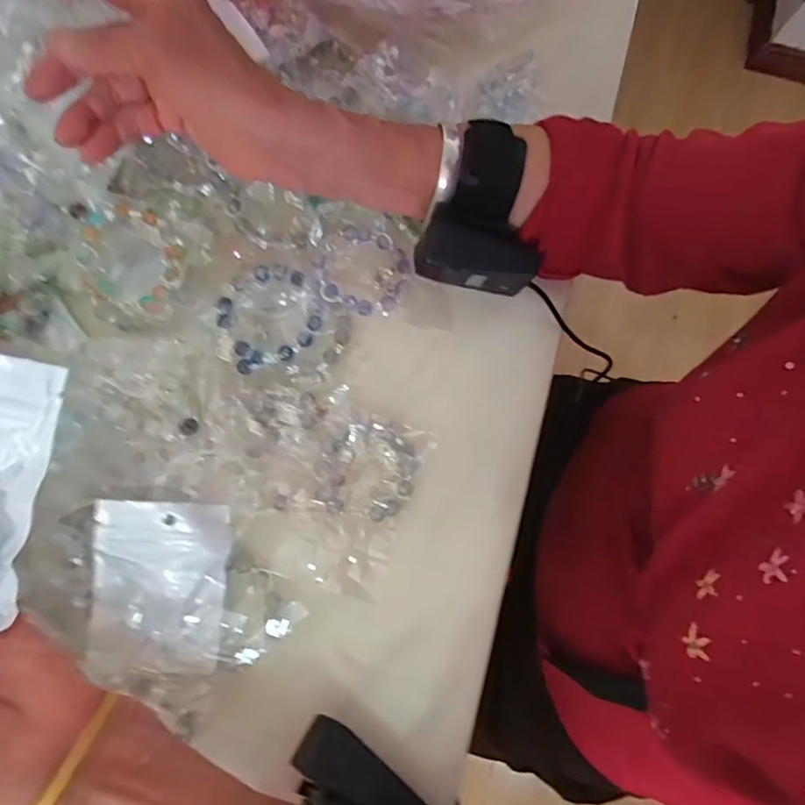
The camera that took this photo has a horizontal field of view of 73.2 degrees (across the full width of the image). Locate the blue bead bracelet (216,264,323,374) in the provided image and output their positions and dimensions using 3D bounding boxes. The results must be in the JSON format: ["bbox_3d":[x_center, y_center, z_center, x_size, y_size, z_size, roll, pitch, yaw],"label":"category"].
[{"bbox_3d":[-0.081,-0.053,0.330,0.060,0.007,0.059,0,80,-1],"label":"blue bead bracelet"}]

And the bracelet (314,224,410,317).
[{"bbox_3d":[-0.024,-0.084,0.340,0.055,0.013,0.058,0,80,-1],"label":"bracelet"}]

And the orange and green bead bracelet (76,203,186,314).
[{"bbox_3d":[-0.160,-0.087,0.316,0.060,0.011,0.054,21,80,3],"label":"orange and green bead bracelet"}]

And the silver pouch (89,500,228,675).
[{"bbox_3d":[-0.128,0.097,0.287,0.064,0.013,0.089,6,91,-20],"label":"silver pouch"}]

